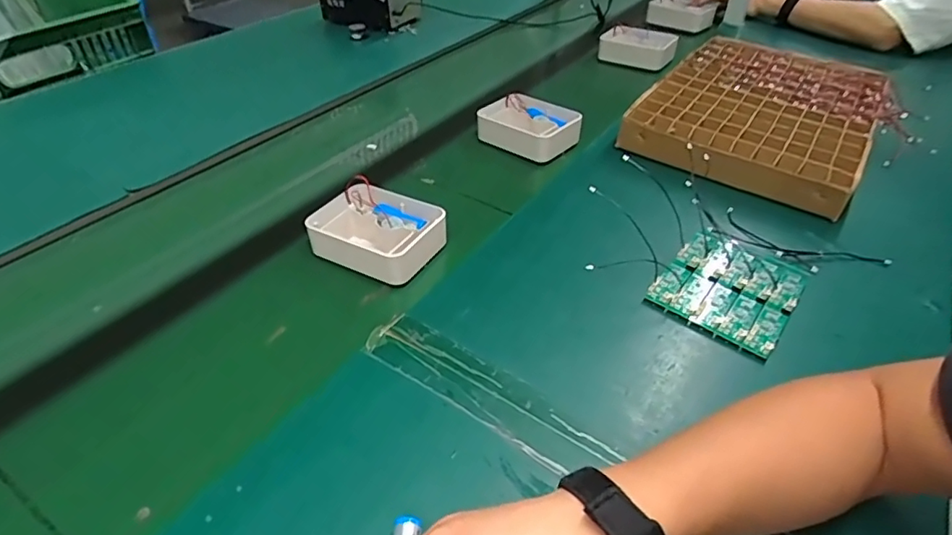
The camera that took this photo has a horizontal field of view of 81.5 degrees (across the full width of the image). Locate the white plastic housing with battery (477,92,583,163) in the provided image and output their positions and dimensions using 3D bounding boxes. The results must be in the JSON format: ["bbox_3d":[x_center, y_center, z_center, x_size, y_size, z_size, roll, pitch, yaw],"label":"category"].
[{"bbox_3d":[0.073,-0.206,0.796,0.140,0.041,0.104,34,51,28],"label":"white plastic housing with battery"}]

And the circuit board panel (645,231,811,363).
[{"bbox_3d":[0.258,0.018,0.561,0.118,0.012,0.142,30,52,26],"label":"circuit board panel"}]

